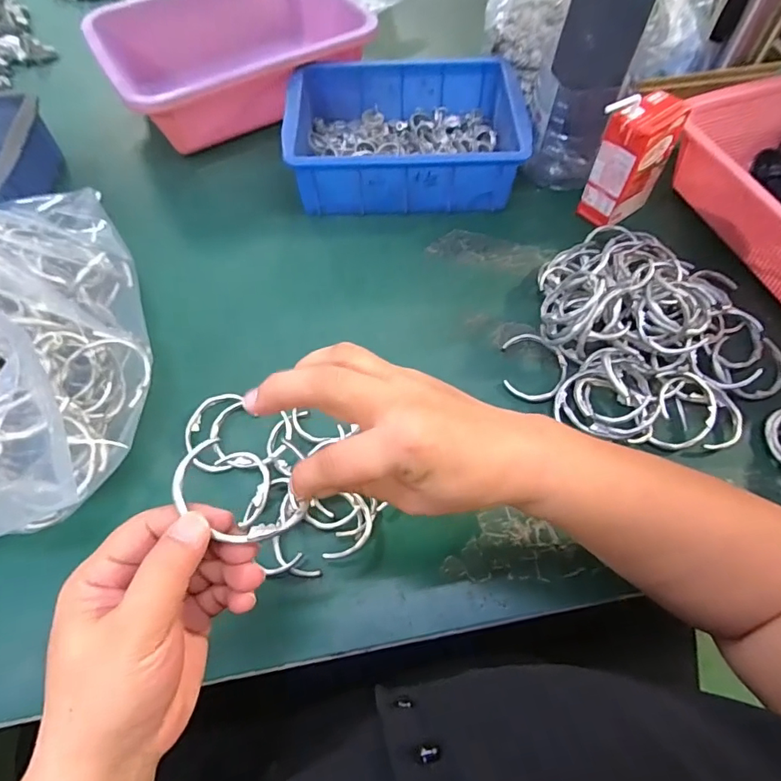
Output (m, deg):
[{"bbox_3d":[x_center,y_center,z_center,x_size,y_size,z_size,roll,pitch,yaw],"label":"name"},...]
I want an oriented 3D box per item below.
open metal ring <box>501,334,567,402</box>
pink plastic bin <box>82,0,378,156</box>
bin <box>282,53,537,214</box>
[{"bbox_3d":[0.128,-0.021,0.422,0.054,0.011,0.070,3,63,-1],"label":"open metal ring"},{"bbox_3d":[-0.191,-0.407,0.586,0.291,0.081,0.212,-32,66,-17],"label":"pink plastic bin"},{"bbox_3d":[0.016,-0.281,0.522,0.232,0.074,0.173,0,61,-1],"label":"bin"}]

